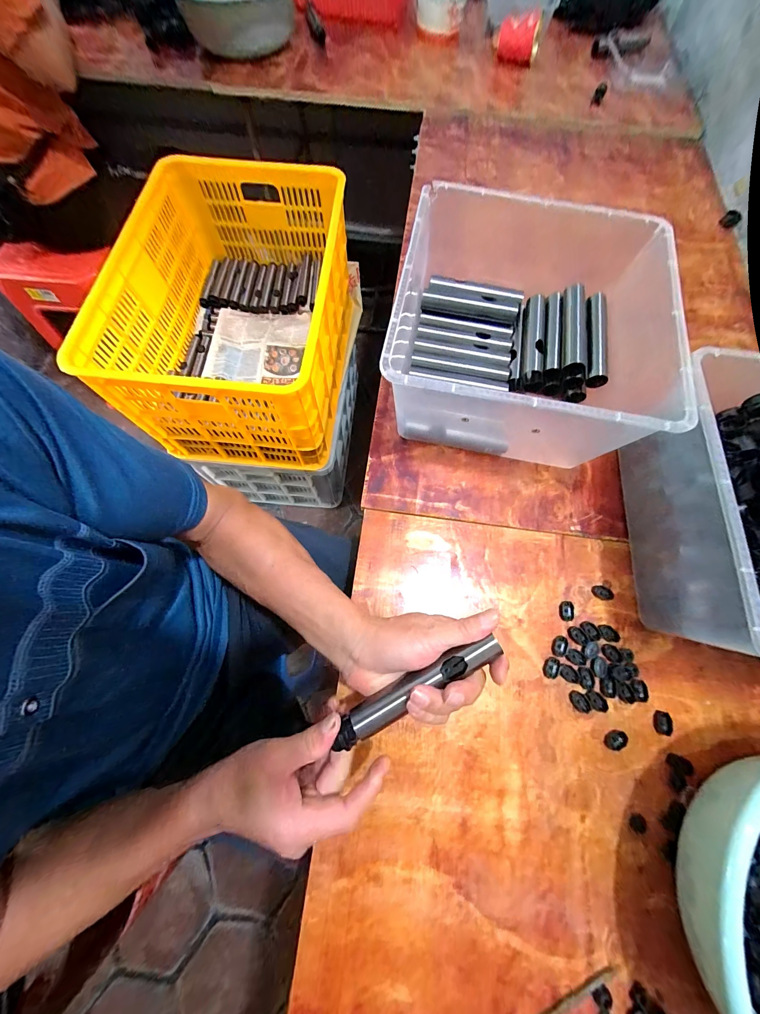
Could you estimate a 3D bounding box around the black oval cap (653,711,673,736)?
[{"bbox_3d":[0.301,0.229,0.339,0.014,0.011,0.021,9,71,4],"label":"black oval cap"}]

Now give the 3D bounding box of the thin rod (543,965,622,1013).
[{"bbox_3d":[0.152,0.418,0.266,0.116,0.004,0.008,-22,72,-7],"label":"thin rod"}]

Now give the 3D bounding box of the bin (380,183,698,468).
[{"bbox_3d":[0.177,-0.209,0.410,0.331,0.154,0.294,10,71,4],"label":"bin"}]

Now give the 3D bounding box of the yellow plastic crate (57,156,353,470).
[{"bbox_3d":[-0.309,-0.445,0.768,0.417,0.330,0.626,5,71,0],"label":"yellow plastic crate"}]

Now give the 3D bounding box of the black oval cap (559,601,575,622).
[{"bbox_3d":[0.219,0.121,0.372,0.016,0.004,0.023,16,72,6],"label":"black oval cap"}]

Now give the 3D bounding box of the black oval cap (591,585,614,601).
[{"bbox_3d":[0.268,0.103,0.383,0.022,0.009,0.016,13,71,5],"label":"black oval cap"}]

